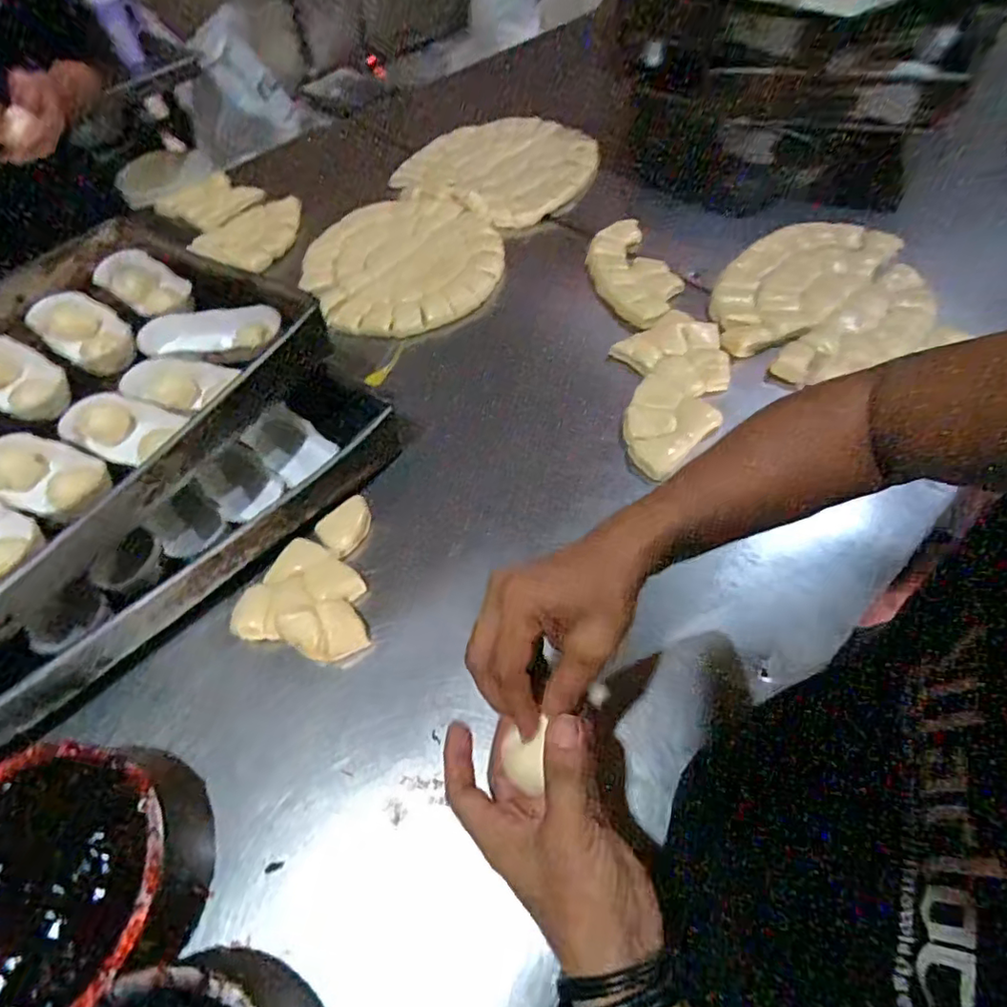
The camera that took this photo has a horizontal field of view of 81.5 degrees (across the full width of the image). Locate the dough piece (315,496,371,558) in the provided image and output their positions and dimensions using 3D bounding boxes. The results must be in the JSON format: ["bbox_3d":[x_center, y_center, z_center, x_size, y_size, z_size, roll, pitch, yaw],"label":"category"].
[{"bbox_3d":[-0.159,0.020,0.601,0.045,0.017,0.065,25,63,19],"label":"dough piece"}]

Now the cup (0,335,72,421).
[{"bbox_3d":[-0.530,-0.135,0.634,0.137,0.041,0.074,25,63,19],"label":"cup"}]

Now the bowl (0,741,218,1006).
[{"bbox_3d":[-0.321,0.275,0.418,0.189,0.083,0.180,-2,57,3],"label":"bowl"}]

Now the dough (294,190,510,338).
[{"bbox_3d":[-0.136,-0.363,0.837,0.260,0.030,0.319,-1,58,4],"label":"dough"}]

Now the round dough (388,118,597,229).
[{"bbox_3d":[-0.005,-0.601,1.028,0.321,0.029,0.309,-2,57,3],"label":"round dough"}]

